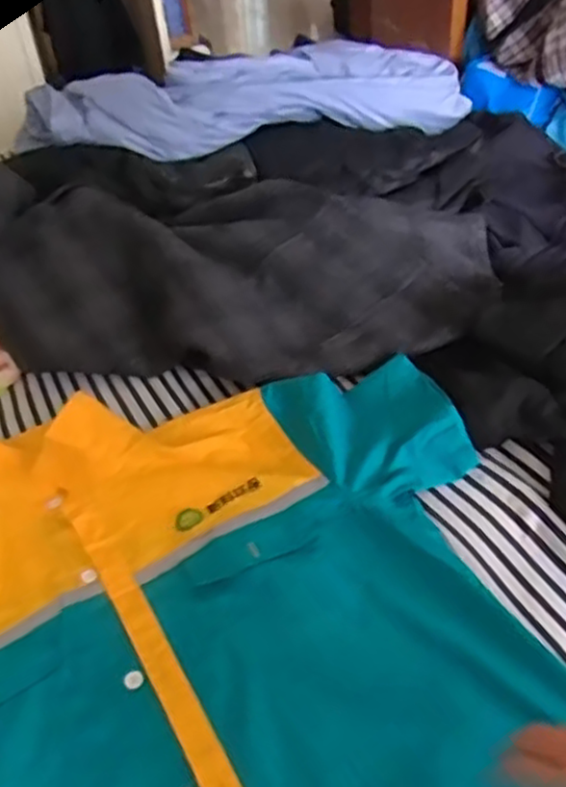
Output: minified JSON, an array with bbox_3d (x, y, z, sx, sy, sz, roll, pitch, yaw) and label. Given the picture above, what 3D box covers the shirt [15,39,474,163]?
[{"bbox_3d":[-0.074,-0.452,1.101,0.673,0.100,0.161,-7,42,-1],"label":"shirt"}]

